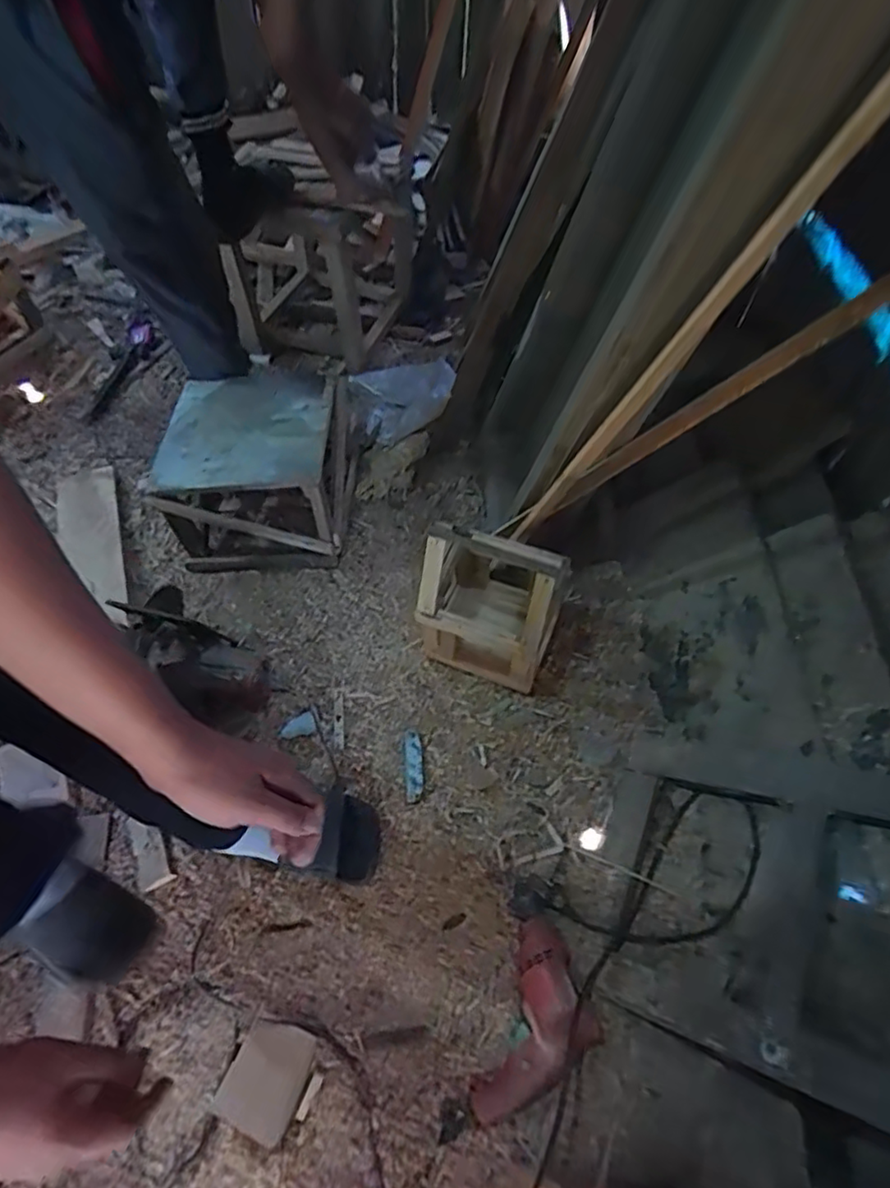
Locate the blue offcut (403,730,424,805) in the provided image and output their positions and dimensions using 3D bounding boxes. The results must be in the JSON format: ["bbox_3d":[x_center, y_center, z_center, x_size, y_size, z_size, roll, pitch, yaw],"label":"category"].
[{"bbox_3d":[-0.050,0.277,1.011,0.032,0.012,0.117,-5,59,-2],"label":"blue offcut"}]

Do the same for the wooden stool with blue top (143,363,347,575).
[{"bbox_3d":[-0.385,-0.240,1.237,0.361,0.224,0.349,-1,59,0],"label":"wooden stool with blue top"}]

